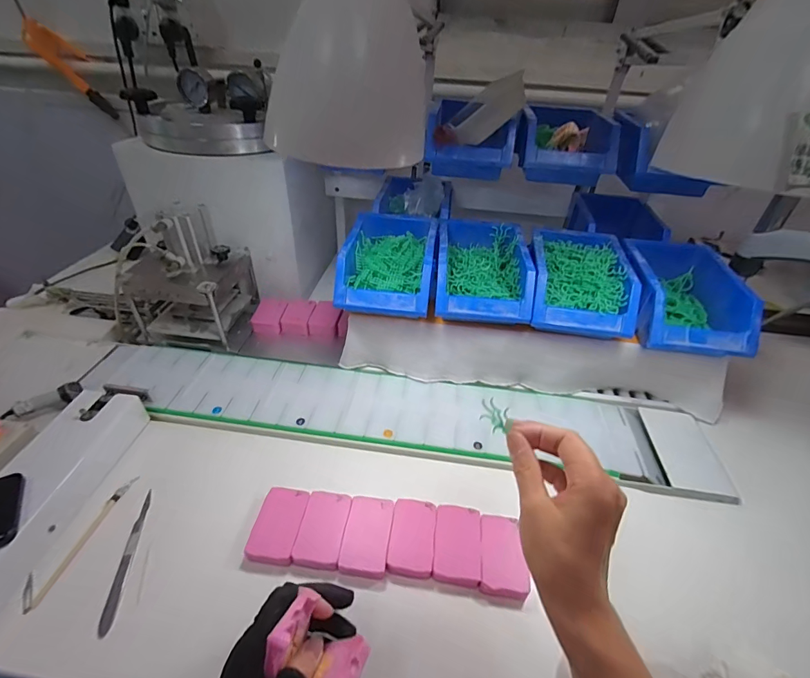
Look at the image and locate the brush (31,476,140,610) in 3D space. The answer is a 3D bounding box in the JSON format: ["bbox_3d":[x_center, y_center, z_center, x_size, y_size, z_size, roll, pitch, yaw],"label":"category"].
[{"bbox_3d":[-0.321,0.197,0.398,0.013,0.005,0.126,9,39,8],"label":"brush"}]

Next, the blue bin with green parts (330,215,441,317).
[{"bbox_3d":[-0.019,-0.113,0.560,0.123,0.069,0.186,7,39,4],"label":"blue bin with green parts"}]

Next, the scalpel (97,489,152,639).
[{"bbox_3d":[-0.272,0.213,0.386,0.011,0.004,0.130,-5,39,-10],"label":"scalpel"}]

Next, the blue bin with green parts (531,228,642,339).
[{"bbox_3d":[0.237,-0.084,0.547,0.124,0.066,0.185,9,39,7],"label":"blue bin with green parts"}]

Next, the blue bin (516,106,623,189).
[{"bbox_3d":[0.232,-0.285,0.578,0.129,0.069,0.131,7,39,5],"label":"blue bin"}]

